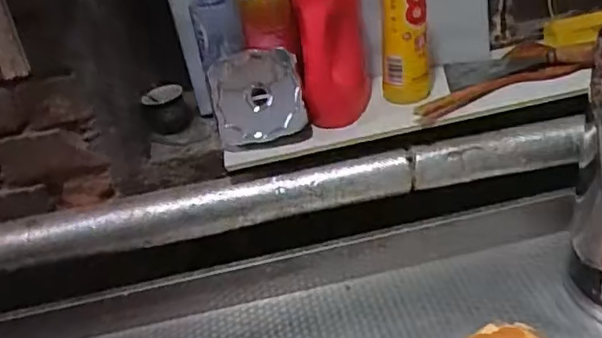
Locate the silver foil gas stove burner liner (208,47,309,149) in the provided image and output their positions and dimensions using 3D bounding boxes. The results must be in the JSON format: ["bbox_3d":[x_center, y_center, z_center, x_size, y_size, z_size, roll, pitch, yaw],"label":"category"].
[{"bbox_3d":[-0.049,-0.082,0.706,0.099,0.104,0.020,-13,-4,-2],"label":"silver foil gas stove burner liner"}]

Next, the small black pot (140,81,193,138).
[{"bbox_3d":[-0.170,-0.078,0.781,0.056,0.063,0.053,-5,33,3],"label":"small black pot"}]

